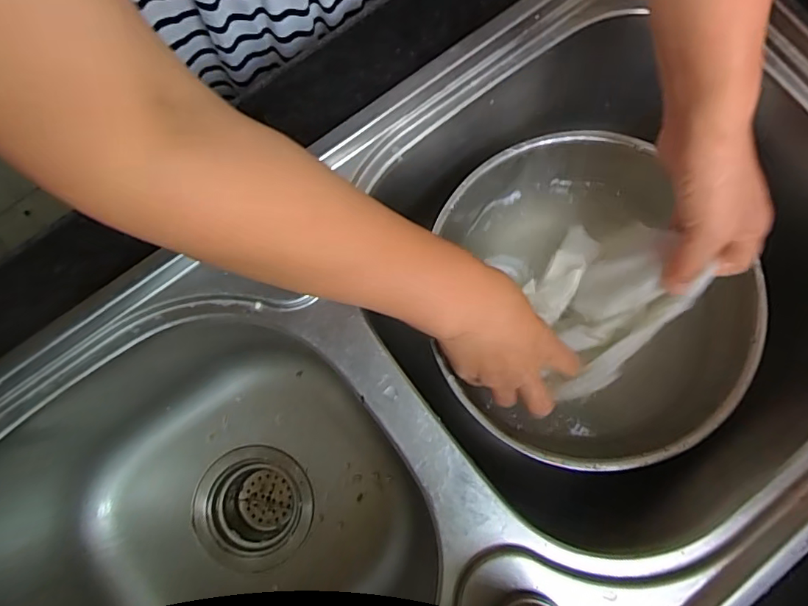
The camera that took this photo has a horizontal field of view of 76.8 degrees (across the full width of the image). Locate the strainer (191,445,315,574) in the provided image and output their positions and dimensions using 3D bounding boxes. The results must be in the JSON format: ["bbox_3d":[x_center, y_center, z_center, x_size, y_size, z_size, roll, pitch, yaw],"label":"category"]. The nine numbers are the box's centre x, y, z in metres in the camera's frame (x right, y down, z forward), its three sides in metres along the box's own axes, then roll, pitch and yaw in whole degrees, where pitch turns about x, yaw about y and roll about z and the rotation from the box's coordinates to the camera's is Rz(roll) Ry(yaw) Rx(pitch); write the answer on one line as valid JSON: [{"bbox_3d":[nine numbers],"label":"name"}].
[{"bbox_3d":[-0.139,0.192,0.490,0.103,0.055,0.104,0,80,-1],"label":"strainer"}]

